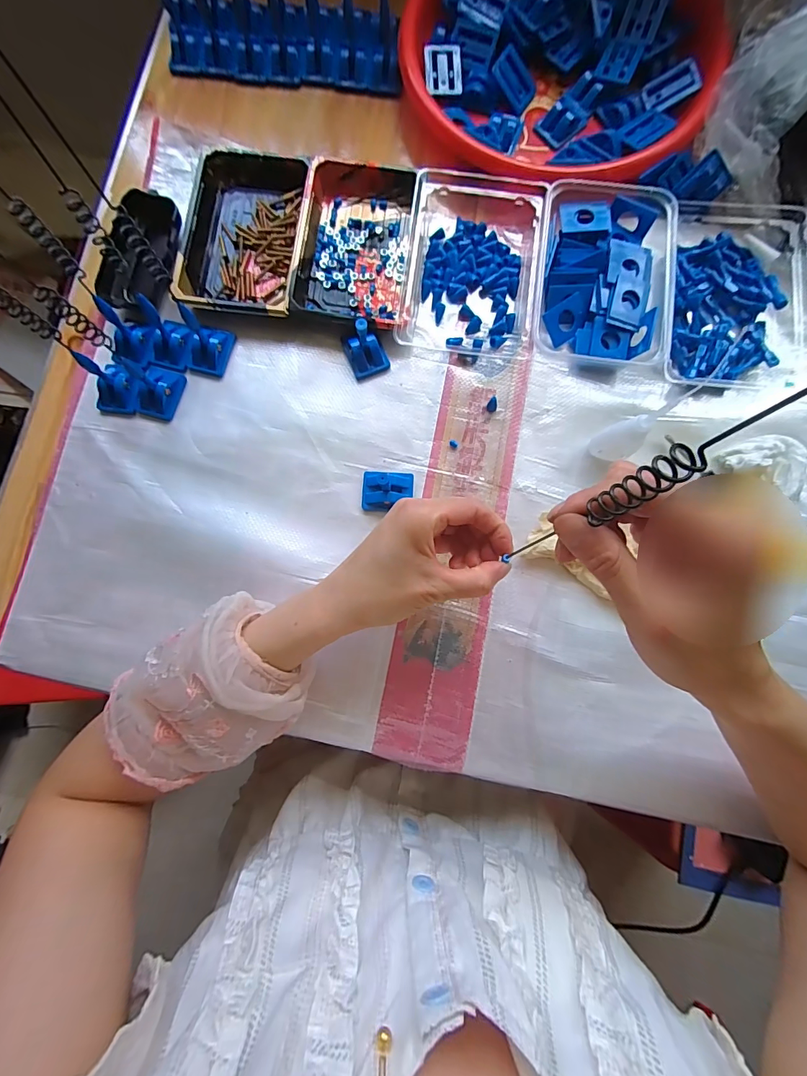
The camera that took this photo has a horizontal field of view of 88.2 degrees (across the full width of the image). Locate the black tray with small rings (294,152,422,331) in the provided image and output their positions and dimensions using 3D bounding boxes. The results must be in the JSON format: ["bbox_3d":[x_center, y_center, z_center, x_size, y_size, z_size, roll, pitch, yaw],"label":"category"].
[{"bbox_3d":[-0.043,-0.272,0.386,0.099,0.026,0.163,7,82,2],"label":"black tray with small rings"}]

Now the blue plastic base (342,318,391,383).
[{"bbox_3d":[-0.036,-0.170,0.374,0.032,0.023,0.043,-24,82,-3],"label":"blue plastic base"}]

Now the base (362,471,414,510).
[{"bbox_3d":[-0.014,-0.041,0.362,0.043,0.016,0.036,7,82,2],"label":"base"}]

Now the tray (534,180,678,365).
[{"bbox_3d":[0.175,-0.233,0.370,0.109,0.037,0.153,5,82,2],"label":"tray"}]

